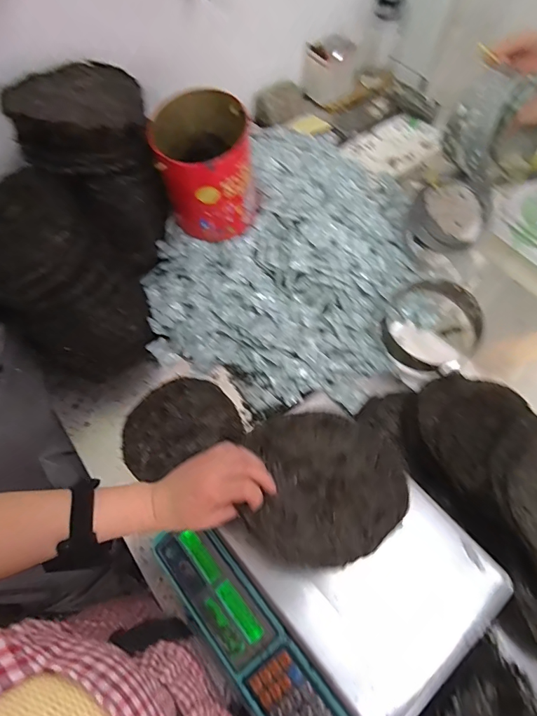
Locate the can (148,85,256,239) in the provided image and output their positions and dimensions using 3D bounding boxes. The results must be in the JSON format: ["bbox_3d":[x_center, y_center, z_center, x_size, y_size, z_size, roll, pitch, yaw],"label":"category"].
[{"bbox_3d":[-0.107,-0.321,0.731,0.150,0.189,0.153,1,62,-1],"label":"can"}]

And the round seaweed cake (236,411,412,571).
[{"bbox_3d":[0.056,0.137,0.485,0.184,0.013,0.188,0,43,0],"label":"round seaweed cake"}]

